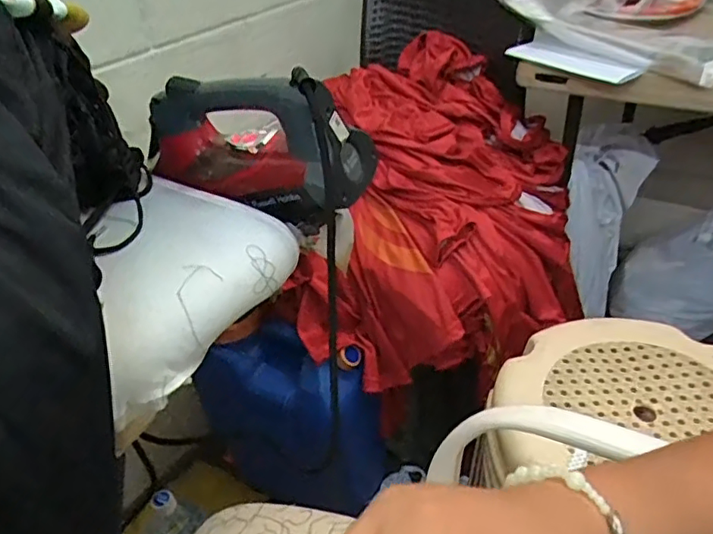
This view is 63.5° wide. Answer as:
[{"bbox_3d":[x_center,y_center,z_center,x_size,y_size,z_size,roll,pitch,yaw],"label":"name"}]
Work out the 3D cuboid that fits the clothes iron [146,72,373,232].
[{"bbox_3d":[-0.109,-0.142,0.625,0.254,0.132,0.111,17,41,28],"label":"clothes iron"}]

